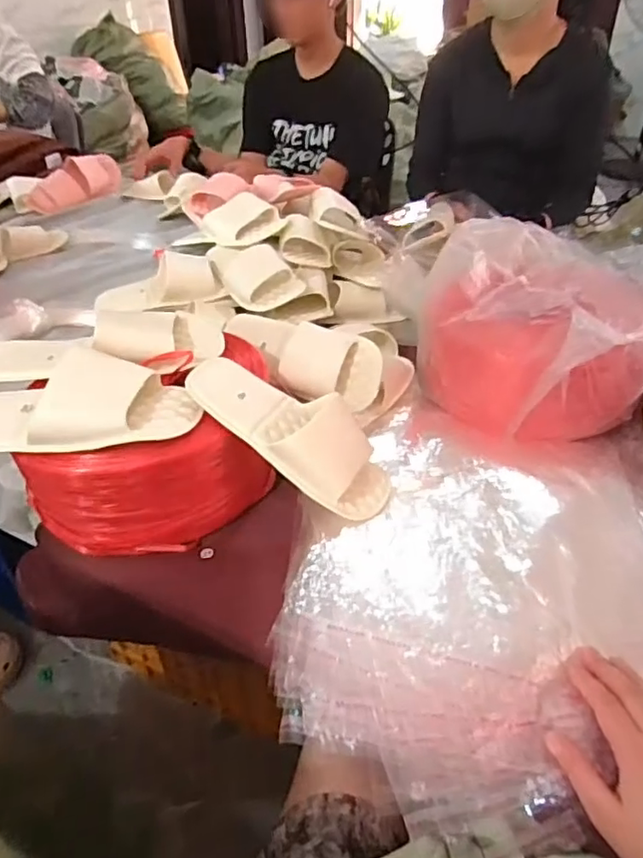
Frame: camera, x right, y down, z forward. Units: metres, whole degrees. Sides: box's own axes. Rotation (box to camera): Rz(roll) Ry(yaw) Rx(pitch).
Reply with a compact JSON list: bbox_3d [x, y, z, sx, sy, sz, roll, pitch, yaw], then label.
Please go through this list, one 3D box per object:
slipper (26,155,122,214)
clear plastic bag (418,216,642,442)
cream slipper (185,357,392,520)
[{"bbox_3d":[-0.595,-0.616,1.473,0.087,0.075,0.294,18,43,22],"label":"slipper"},{"bbox_3d":[0.282,-0.138,0.795,0.279,0.151,0.336,7,40,11],"label":"clear plastic bag"},{"bbox_3d":[-0.026,-0.003,0.600,0.233,0.052,0.092,35,47,4],"label":"cream slipper"}]

